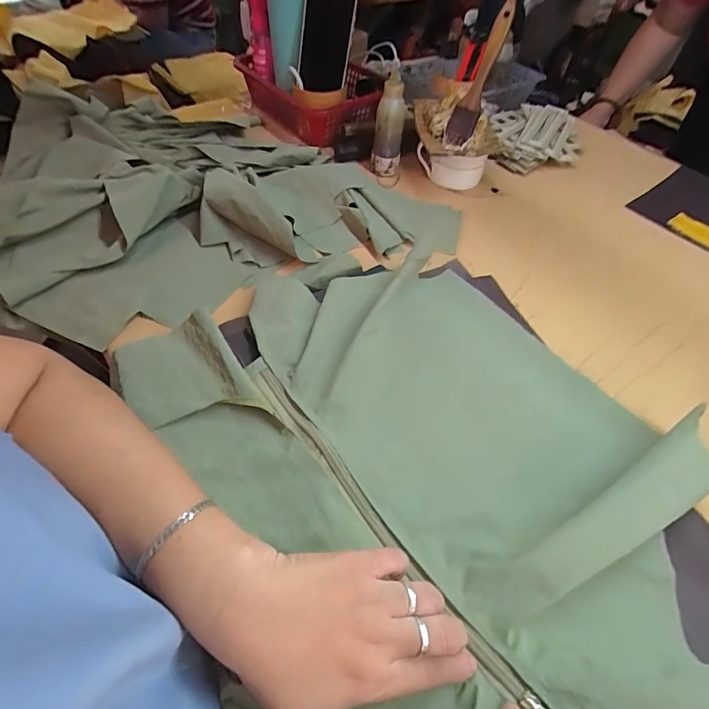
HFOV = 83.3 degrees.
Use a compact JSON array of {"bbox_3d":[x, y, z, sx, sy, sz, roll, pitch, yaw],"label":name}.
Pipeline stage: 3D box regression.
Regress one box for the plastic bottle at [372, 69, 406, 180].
[{"bbox_3d":[0.051,-0.340,0.594,0.043,0.133,0.037,7,53,2],"label":"plastic bottle"}]

